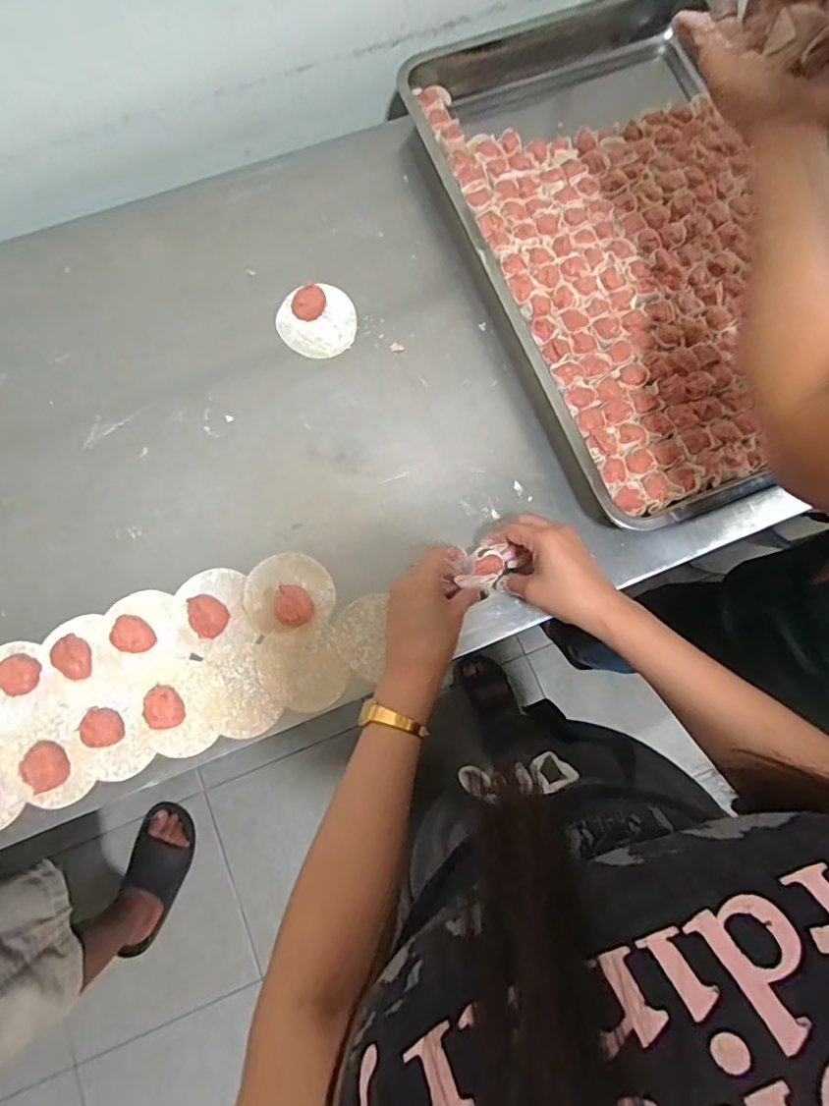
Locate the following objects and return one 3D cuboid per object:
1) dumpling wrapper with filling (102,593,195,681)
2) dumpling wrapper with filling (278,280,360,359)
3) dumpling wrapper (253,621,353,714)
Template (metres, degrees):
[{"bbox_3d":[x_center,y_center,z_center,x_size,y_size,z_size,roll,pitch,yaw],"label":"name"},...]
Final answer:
[{"bbox_3d":[-0.249,0.073,0.512,0.075,0.015,0.081,0,77,-1],"label":"dumpling wrapper with filling"},{"bbox_3d":[-0.103,-0.248,0.583,0.081,0.021,0.077,0,77,-1],"label":"dumpling wrapper with filling"},{"bbox_3d":[-0.103,0.106,0.513,0.078,0.004,0.081,-25,79,-7],"label":"dumpling wrapper"}]

